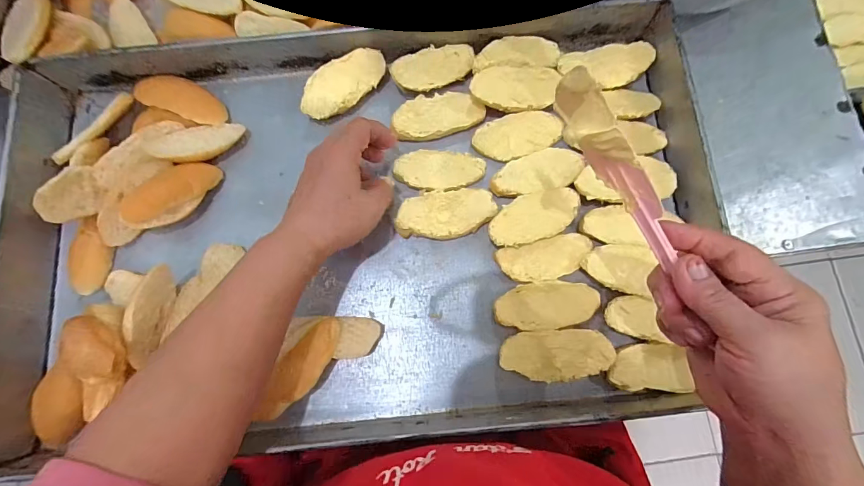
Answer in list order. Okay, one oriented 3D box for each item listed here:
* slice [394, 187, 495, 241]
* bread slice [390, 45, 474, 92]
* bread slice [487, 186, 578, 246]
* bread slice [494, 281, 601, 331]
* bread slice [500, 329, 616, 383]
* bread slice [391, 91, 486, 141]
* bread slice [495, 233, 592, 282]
[{"bbox_3d":[0.013,-0.027,0.375,0.092,0.013,0.045,-4,81,-1],"label":"slice"},{"bbox_3d":[0.001,-0.175,0.397,0.083,0.011,0.037,-19,98,-10],"label":"bread slice"},{"bbox_3d":[0.094,-0.023,0.365,0.087,0.019,0.041,-18,81,-3],"label":"bread slice"},{"bbox_3d":[0.103,0.056,0.358,0.090,0.017,0.041,-7,81,-1],"label":"bread slice"},{"bbox_3d":[0.106,0.097,0.344,0.092,0.028,0.042,-2,81,0],"label":"bread slice"},{"bbox_3d":[0.005,-0.130,0.395,0.090,0.013,0.046,-15,81,-2],"label":"bread slice"},{"bbox_3d":[0.105,0.016,0.368,0.085,0.015,0.036,-13,81,-2],"label":"bread slice"}]

